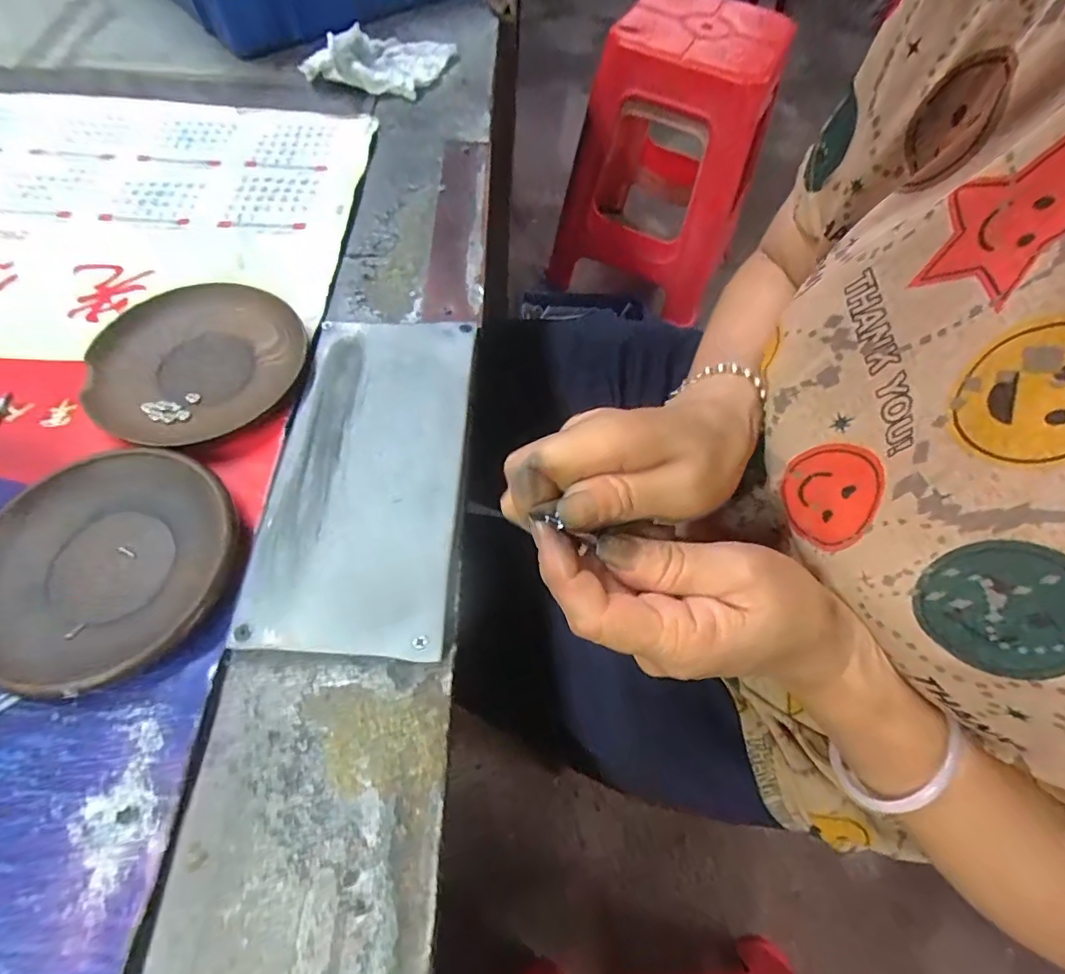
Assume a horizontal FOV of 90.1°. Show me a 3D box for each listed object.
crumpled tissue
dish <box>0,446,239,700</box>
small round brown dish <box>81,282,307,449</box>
[{"bbox_3d":[-0.128,-0.373,0.458,0.133,0.031,0.065,-18,63,-12],"label":"crumpled tissue"},{"bbox_3d":[-0.196,0.034,0.247,0.107,0.015,0.110,1,61,-2],"label":"dish"},{"bbox_3d":[-0.194,-0.075,0.309,0.111,0.015,0.115,1,61,-2],"label":"small round brown dish"}]

